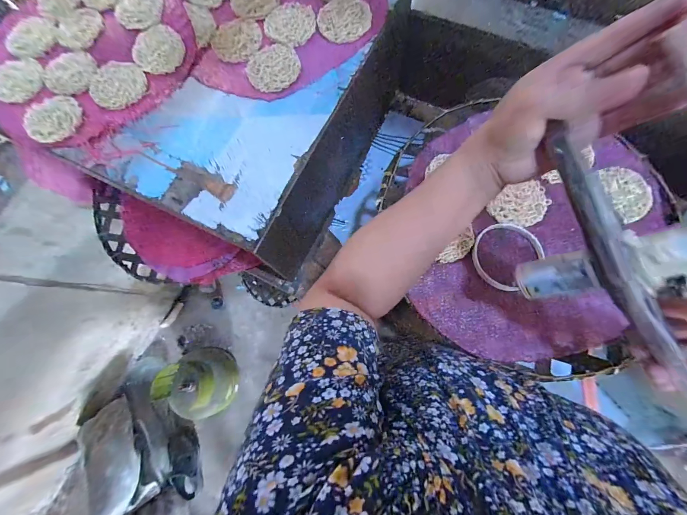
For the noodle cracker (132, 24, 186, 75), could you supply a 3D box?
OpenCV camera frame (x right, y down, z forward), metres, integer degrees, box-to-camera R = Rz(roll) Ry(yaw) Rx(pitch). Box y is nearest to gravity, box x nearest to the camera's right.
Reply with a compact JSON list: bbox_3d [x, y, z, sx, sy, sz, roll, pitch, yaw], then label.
[{"bbox_3d":[-0.284,-0.320,0.447,0.074,0.012,0.076,-1,77,4],"label":"noodle cracker"}]

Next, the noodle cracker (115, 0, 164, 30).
[{"bbox_3d":[-0.324,-0.397,0.463,0.075,0.006,0.079,-6,76,2],"label":"noodle cracker"}]

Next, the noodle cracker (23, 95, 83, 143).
[{"bbox_3d":[-0.421,-0.202,0.420,0.081,0.009,0.076,-1,77,4],"label":"noodle cracker"}]

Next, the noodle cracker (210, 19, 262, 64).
[{"bbox_3d":[-0.164,-0.338,0.449,0.075,0.007,0.075,-1,77,4],"label":"noodle cracker"}]

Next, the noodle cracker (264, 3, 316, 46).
[{"bbox_3d":[-0.082,-0.362,0.450,0.076,0.005,0.077,-1,77,4],"label":"noodle cracker"}]

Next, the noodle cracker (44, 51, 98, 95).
[{"bbox_3d":[-0.416,-0.283,0.443,0.076,0.004,0.075,-1,77,4],"label":"noodle cracker"}]

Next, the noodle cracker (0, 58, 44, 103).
[{"bbox_3d":[-0.500,-0.273,0.444,0.094,0.008,0.076,39,82,11],"label":"noodle cracker"}]

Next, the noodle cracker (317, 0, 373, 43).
[{"bbox_3d":[0.002,-0.363,0.447,0.080,0.010,0.073,-6,76,3],"label":"noodle cracker"}]

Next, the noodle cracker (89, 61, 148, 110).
[{"bbox_3d":[-0.339,-0.259,0.434,0.074,0.004,0.079,-1,77,4],"label":"noodle cracker"}]

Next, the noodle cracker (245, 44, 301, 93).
[{"bbox_3d":[-0.104,-0.284,0.431,0.077,0.011,0.075,-1,77,4],"label":"noodle cracker"}]

